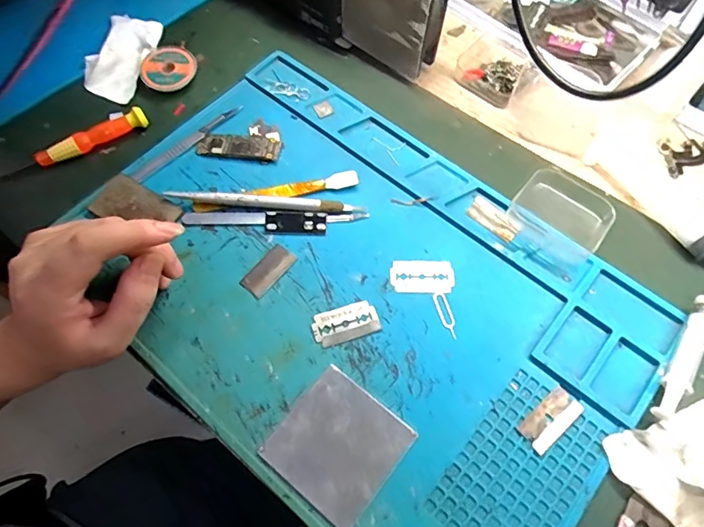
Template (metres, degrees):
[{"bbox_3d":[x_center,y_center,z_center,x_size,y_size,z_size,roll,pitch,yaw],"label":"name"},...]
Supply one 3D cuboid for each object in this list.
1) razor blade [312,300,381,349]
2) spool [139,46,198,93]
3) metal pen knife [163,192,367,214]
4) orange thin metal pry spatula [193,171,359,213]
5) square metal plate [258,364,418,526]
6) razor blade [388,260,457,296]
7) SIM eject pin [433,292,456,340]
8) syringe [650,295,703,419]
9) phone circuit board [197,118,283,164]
[{"bbox_3d":[-0.004,0.039,0.317,0.042,0.004,0.023,-16,69,-9],"label":"razor blade"},{"bbox_3d":[-0.155,-0.164,0.411,0.044,0.015,0.044,0,65,1],"label":"spool"},{"bbox_3d":[-0.062,-0.045,0.350,0.137,0.012,0.014,6,65,4],"label":"metal pen knife"},{"bbox_3d":[-0.055,-0.053,0.357,0.120,0.004,0.012,-10,65,-4],"label":"orange thin metal pry spatula"},{"bbox_3d":[-0.008,0.105,0.283,0.066,0.004,0.066,37,69,16],"label":"square metal plate"},{"bbox_3d":[0.048,0.009,0.330,0.043,0.004,0.024,-2,65,0],"label":"razor blade"},{"bbox_3d":[0.062,0.034,0.320,0.009,0.004,0.033,-12,65,-11],"label":"SIM eject pin"},{"bbox_3d":[0.206,0.054,0.300,0.018,0.013,0.091,28,68,13],"label":"syringe"},{"bbox_3d":[-0.085,-0.096,0.377,0.062,0.004,0.036,4,65,3],"label":"phone circuit board"}]

